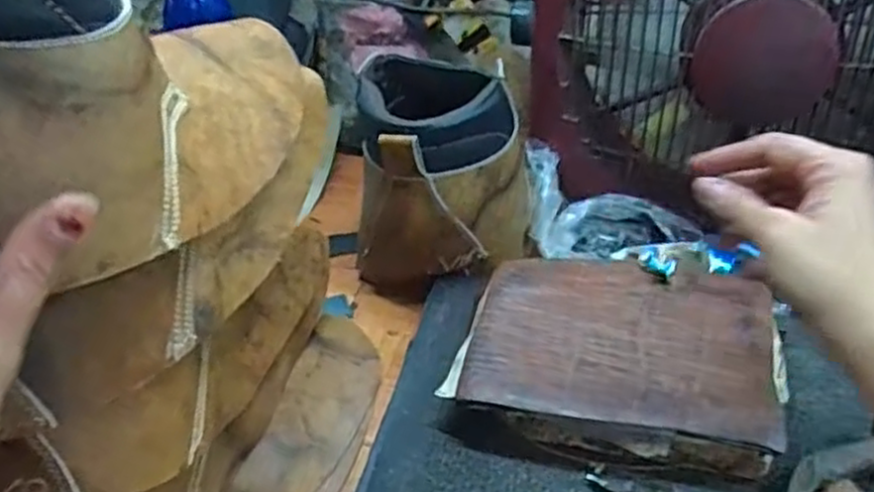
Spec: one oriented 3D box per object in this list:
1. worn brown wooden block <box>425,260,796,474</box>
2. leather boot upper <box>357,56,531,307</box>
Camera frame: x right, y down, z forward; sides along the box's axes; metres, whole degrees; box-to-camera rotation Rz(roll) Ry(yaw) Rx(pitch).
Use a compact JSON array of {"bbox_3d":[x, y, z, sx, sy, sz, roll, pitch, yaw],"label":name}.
[{"bbox_3d":[0.126,0.075,0.515,0.206,0.042,0.164,9,39,15],"label":"worn brown wooden block"},{"bbox_3d":[0.005,-0.056,0.623,0.142,0.179,0.129,-1,37,4],"label":"leather boot upper"}]

